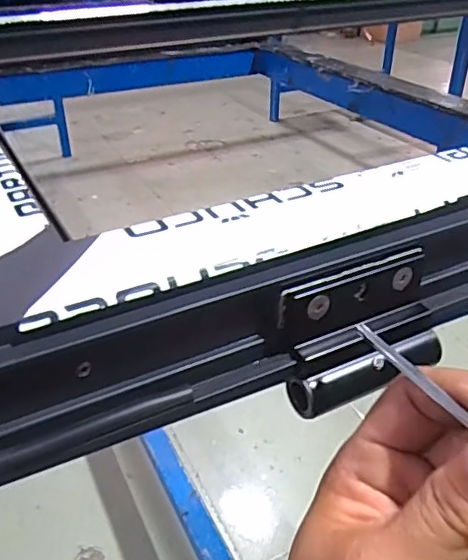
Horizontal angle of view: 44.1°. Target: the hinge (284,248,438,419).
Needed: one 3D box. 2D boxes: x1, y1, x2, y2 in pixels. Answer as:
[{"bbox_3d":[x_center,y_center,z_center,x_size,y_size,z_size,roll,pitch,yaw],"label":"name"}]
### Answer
[{"bbox_3d":[0.058,0.022,0.258,0.078,0.050,0.024,-15,36,-21],"label":"hinge"}]

